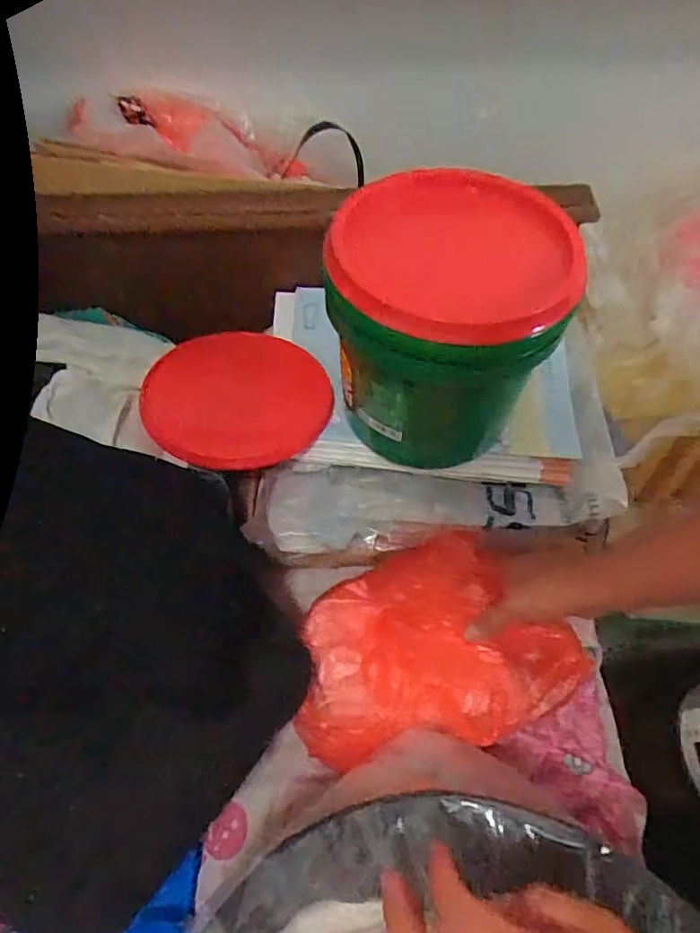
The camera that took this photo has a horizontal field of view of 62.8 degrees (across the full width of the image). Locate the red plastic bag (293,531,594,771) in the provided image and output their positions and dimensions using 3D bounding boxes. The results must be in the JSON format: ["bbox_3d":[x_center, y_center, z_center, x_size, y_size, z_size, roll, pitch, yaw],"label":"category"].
[{"bbox_3d":[0.076,0.157,0.519,0.239,0.080,0.165,-6,59,-4],"label":"red plastic bag"}]

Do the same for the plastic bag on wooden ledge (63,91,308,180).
[{"bbox_3d":[-0.158,-0.343,0.599,0.246,0.045,0.091,0,56,-23],"label":"plastic bag on wooden ledge"}]

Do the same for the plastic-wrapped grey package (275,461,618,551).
[{"bbox_3d":[0.086,0.037,0.541,0.323,0.029,0.084,-1,58,0],"label":"plastic-wrapped grey package"}]

